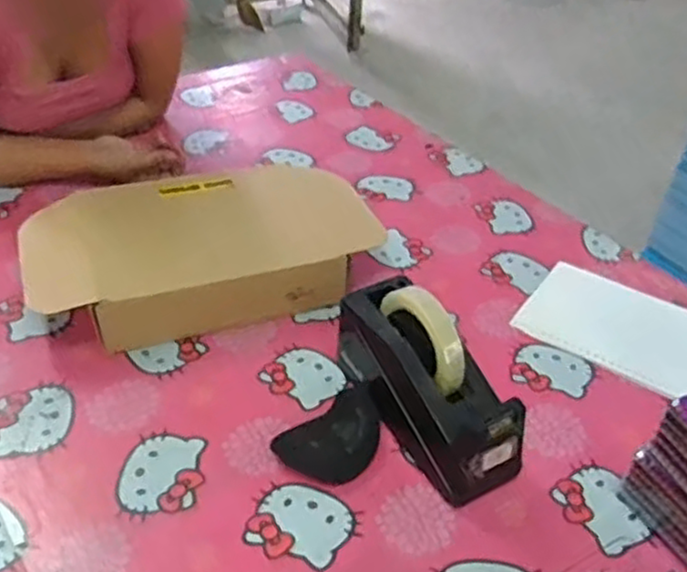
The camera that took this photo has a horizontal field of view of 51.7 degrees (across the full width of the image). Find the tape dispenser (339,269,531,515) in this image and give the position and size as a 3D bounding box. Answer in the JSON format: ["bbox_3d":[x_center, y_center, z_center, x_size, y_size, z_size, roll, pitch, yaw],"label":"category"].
[{"bbox_3d":[0.077,0.080,0.640,0.070,0.128,0.210,-20,45,-25],"label":"tape dispenser"}]

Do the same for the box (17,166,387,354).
[{"bbox_3d":[-0.156,-0.043,0.809,0.371,0.081,0.203,-11,42,-16],"label":"box"}]

